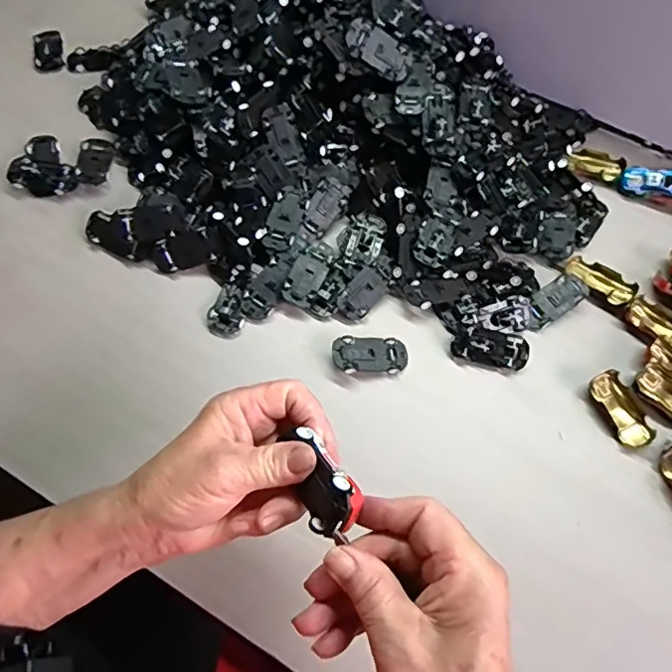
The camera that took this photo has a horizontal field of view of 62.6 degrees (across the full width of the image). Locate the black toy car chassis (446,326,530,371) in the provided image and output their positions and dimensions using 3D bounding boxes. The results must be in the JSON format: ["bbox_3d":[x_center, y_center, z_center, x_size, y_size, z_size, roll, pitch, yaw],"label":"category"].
[{"bbox_3d":[0.133,0.011,0.477,0.065,0.022,0.028,7,66,3],"label":"black toy car chassis"}]

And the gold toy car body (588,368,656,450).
[{"bbox_3d":[0.233,0.061,0.454,0.028,0.019,0.065,-21,68,-9],"label":"gold toy car body"}]

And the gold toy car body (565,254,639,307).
[{"bbox_3d":[0.242,-0.050,0.508,0.062,0.016,0.031,36,71,15],"label":"gold toy car body"}]

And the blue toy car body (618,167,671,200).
[{"bbox_3d":[0.322,-0.150,0.553,0.068,0.023,0.029,12,66,6],"label":"blue toy car body"}]

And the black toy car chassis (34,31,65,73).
[{"bbox_3d":[-0.324,-0.321,0.623,0.033,0.010,0.057,-10,66,-4],"label":"black toy car chassis"}]

